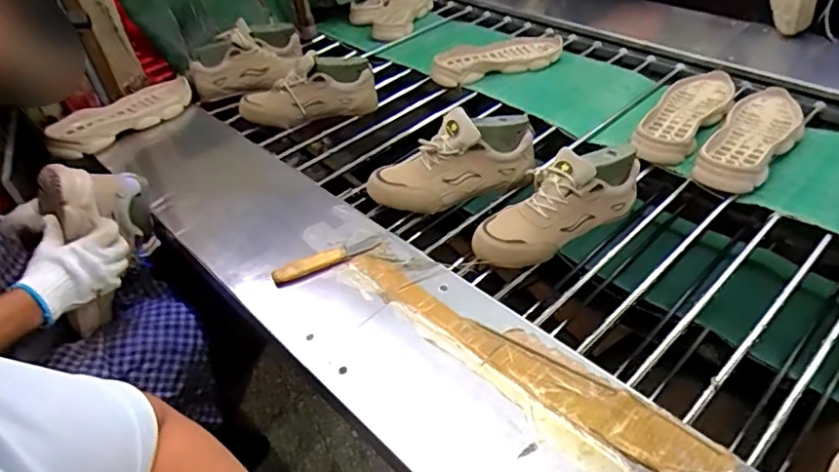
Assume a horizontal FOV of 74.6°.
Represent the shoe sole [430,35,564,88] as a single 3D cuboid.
[{"bbox_3d":[0.187,-0.422,1.313,0.338,0.038,0.139,-17,43,-14],"label":"shoe sole"}]

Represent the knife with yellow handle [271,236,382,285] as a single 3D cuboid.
[{"bbox_3d":[-0.137,0.031,0.822,0.167,0.017,0.027,-24,44,-17],"label":"knife with yellow handle"}]

